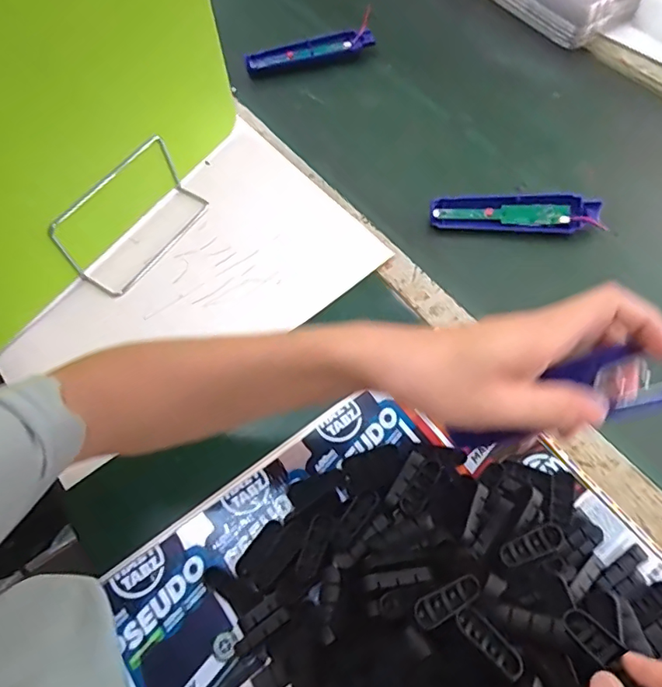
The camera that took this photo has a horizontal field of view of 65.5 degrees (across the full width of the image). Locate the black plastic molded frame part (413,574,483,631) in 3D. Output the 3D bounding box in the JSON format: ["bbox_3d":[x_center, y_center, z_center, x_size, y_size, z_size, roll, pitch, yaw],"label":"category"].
[{"bbox_3d":[0.075,0.164,0.329,0.049,0.007,0.017,-19,61,-22],"label":"black plastic molded frame part"}]

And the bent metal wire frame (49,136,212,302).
[{"bbox_3d":[-0.197,-0.132,0.514,0.063,0.083,0.153,30,68,16],"label":"bent metal wire frame"}]

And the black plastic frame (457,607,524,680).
[{"bbox_3d":[0.101,0.188,0.326,0.046,0.013,0.017,41,71,20],"label":"black plastic frame"}]

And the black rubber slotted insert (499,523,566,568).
[{"bbox_3d":[0.139,0.140,0.356,0.050,0.005,0.017,-16,63,-16],"label":"black rubber slotted insert"}]

